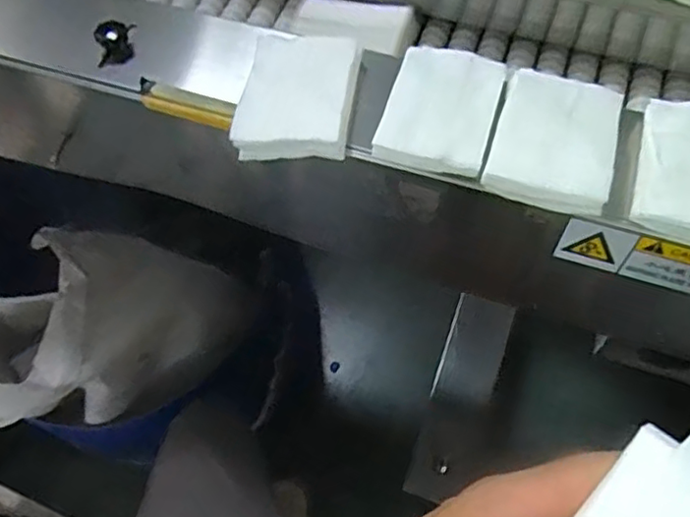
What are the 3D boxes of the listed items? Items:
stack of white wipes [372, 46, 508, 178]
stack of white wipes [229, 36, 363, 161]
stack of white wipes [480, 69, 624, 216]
[{"bbox_3d":[0.065,-0.102,0.425,0.071,0.012,0.099,16,64,10],"label":"stack of white wipes"},{"bbox_3d":[-0.031,-0.112,0.439,0.072,0.021,0.097,7,62,6],"label":"stack of white wipes"},{"bbox_3d":[0.136,-0.078,0.413,0.073,0.014,0.098,15,63,10],"label":"stack of white wipes"}]

